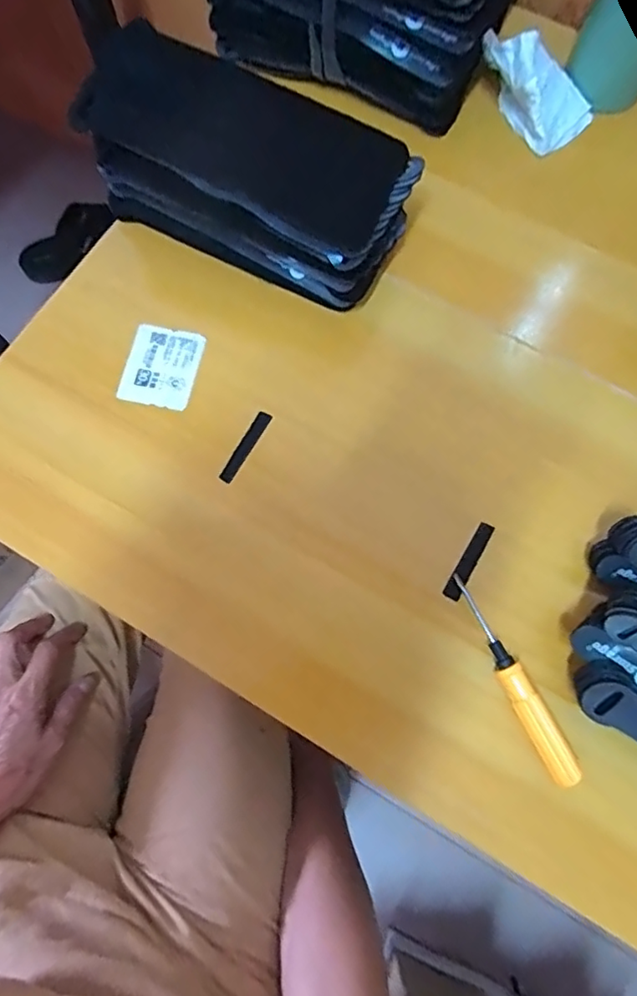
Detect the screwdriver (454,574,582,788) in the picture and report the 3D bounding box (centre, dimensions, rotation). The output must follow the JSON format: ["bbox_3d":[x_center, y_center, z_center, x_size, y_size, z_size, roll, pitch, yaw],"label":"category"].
[{"bbox_3d":[0.111,0.104,0.326,0.017,0.014,0.124,-27,76,-7],"label":"screwdriver"}]

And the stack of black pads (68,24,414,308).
[{"bbox_3d":[-0.048,-0.215,0.378,0.216,0.086,0.085,27,77,8],"label":"stack of black pads"}]

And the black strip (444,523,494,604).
[{"bbox_3d":[0.095,0.040,0.352,0.010,0.004,0.054,30,77,9],"label":"black strip"}]

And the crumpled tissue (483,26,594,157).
[{"bbox_3d":[0.173,-0.316,0.422,0.073,0.054,0.073,-31,76,-7],"label":"crumpled tissue"}]

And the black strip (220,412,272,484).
[{"bbox_3d":[-0.048,-0.034,0.374,0.010,0.004,0.054,28,77,8],"label":"black strip"}]

